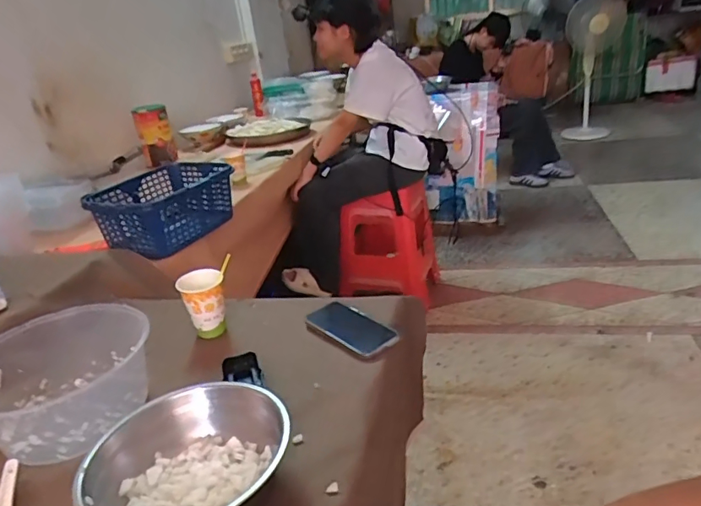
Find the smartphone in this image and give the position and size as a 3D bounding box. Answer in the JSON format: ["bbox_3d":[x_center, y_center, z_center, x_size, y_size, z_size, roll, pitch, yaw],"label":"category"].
[{"bbox_3d":[0.006,0.114,0.802,0.084,0.013,0.149,-24,33,-38],"label":"smartphone"}]

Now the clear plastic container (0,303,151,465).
[{"bbox_3d":[-0.383,0.170,0.690,0.203,0.108,0.199,-11,24,-8],"label":"clear plastic container"}]

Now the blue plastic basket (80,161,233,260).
[{"bbox_3d":[-0.455,-0.110,1.278,0.238,0.133,0.312,3,26,22],"label":"blue plastic basket"}]

